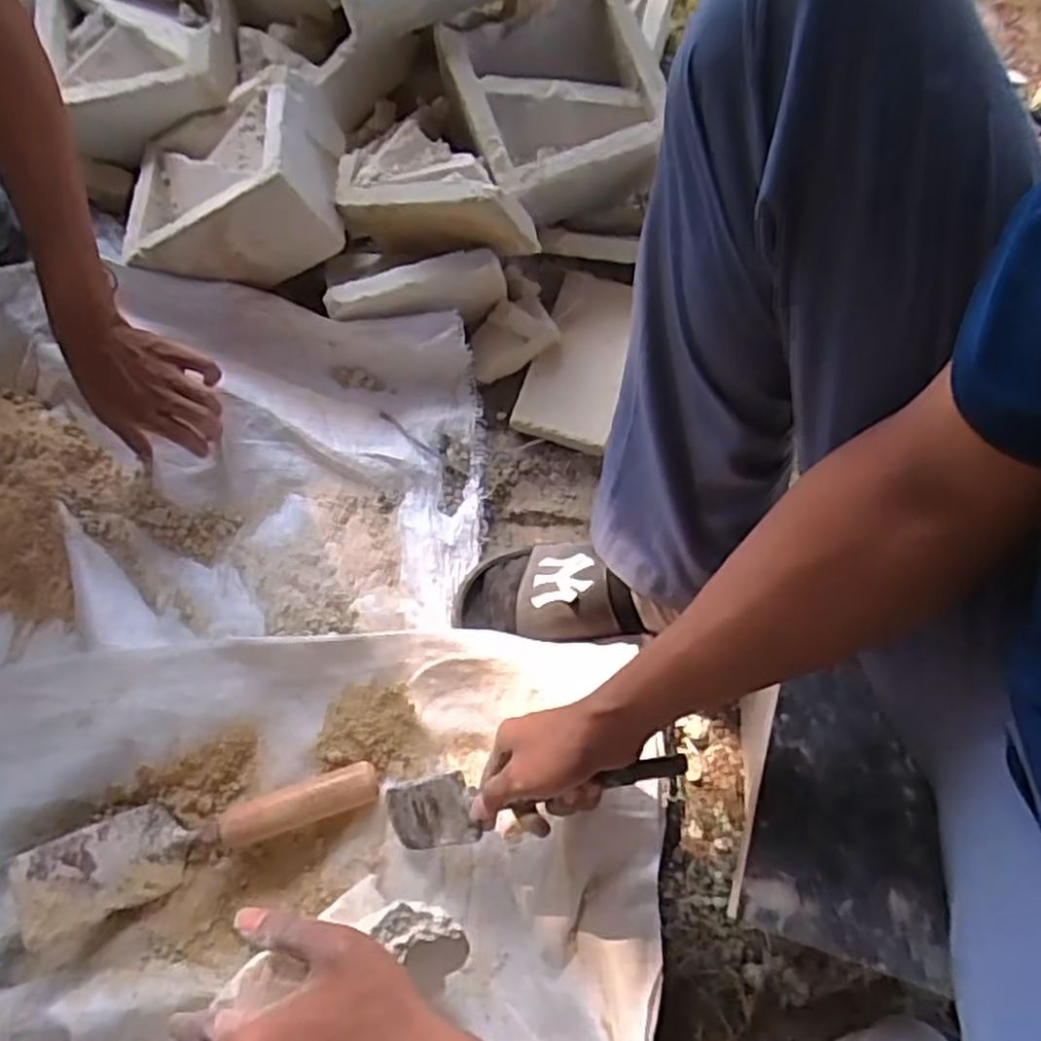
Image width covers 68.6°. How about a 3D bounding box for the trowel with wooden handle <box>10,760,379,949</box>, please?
[{"bbox_3d":[-0.251,0.237,0.602,0.263,0.044,0.071,-21,69,-10],"label":"trowel with wooden handle"}]

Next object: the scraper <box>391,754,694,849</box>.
[{"bbox_3d":[0.002,0.207,0.565,0.247,0.012,0.054,-16,88,21],"label":"scraper"}]

